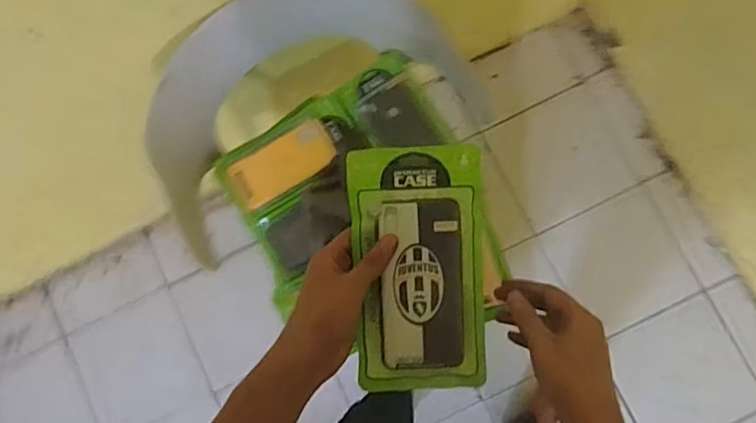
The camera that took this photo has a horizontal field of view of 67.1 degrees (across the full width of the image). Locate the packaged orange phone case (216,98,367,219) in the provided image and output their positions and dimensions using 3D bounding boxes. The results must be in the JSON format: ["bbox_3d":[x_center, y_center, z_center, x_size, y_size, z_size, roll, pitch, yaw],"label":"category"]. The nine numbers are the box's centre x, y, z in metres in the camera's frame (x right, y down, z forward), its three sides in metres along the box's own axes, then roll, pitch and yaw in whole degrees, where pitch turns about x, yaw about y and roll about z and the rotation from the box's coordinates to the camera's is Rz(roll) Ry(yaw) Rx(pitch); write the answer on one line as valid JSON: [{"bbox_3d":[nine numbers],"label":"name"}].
[{"bbox_3d":[-0.134,-0.090,0.862,0.211,0.015,0.114,-36,81,-3],"label":"packaged orange phone case"}]

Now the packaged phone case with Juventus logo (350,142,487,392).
[{"bbox_3d":[0.035,0.051,0.485,0.109,0.015,0.207,-2,93,-1],"label":"packaged phone case with Juventus logo"}]

